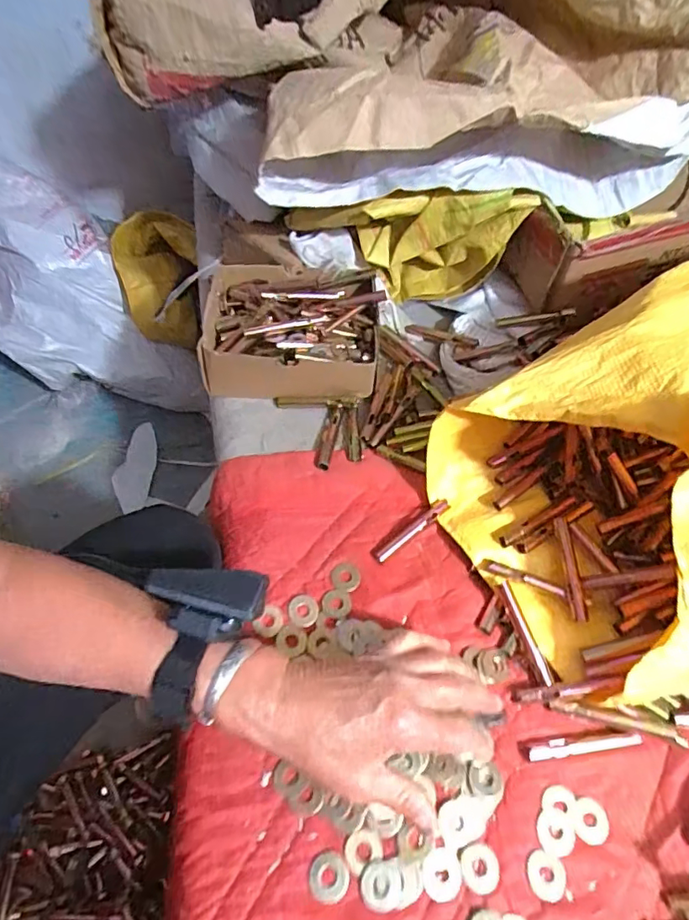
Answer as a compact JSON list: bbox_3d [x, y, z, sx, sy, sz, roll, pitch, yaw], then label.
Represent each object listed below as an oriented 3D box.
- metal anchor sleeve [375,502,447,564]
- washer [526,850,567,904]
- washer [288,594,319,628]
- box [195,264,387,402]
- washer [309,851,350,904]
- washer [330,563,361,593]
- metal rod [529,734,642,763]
[{"bbox_3d":[0.060,0.063,0.466,0.082,0.011,0.012,-33,62,-20],"label":"metal anchor sleeve"},{"bbox_3d":[0.131,0.268,0.336,0.025,0.004,0.026,0,56,0],"label":"washer"},{"bbox_3d":[-0.033,0.123,0.424,0.024,0.004,0.027,-8,56,-5],"label":"washer"},{"bbox_3d":[-0.059,-0.139,0.572,0.192,0.068,0.146,5,56,3],"label":"box"},{"bbox_3d":[-0.010,0.264,0.330,0.025,0.004,0.025,0,56,0],"label":"washer"},{"bbox_3d":[0.001,0.100,0.445,0.024,0.004,0.024,0,56,0],"label":"washer"},{"bbox_3d":[0.174,0.206,0.377,0.083,0.010,0.011,-7,56,-5],"label":"metal rod"}]

